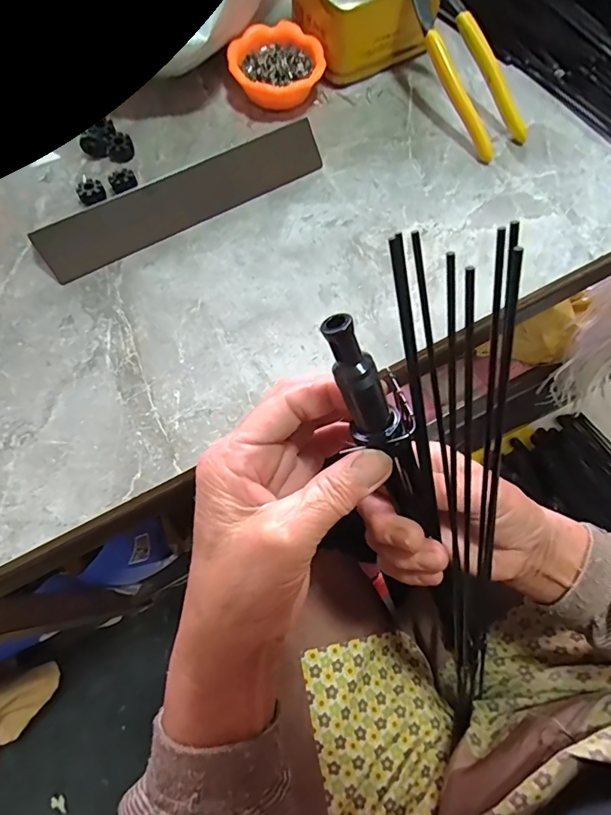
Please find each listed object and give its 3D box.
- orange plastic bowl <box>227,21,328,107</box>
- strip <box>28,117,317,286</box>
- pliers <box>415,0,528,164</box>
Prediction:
[{"bbox_3d":[-0.023,-0.277,0.384,0.073,0.027,0.082,8,68,1],"label":"orange plastic bowl"},{"bbox_3d":[-0.085,-0.153,0.341,0.214,0.009,0.036,-29,116,-10],"label":"strip"},{"bbox_3d":[0.123,-0.282,0.371,0.053,0.022,0.166,-30,96,-13],"label":"pliers"}]

